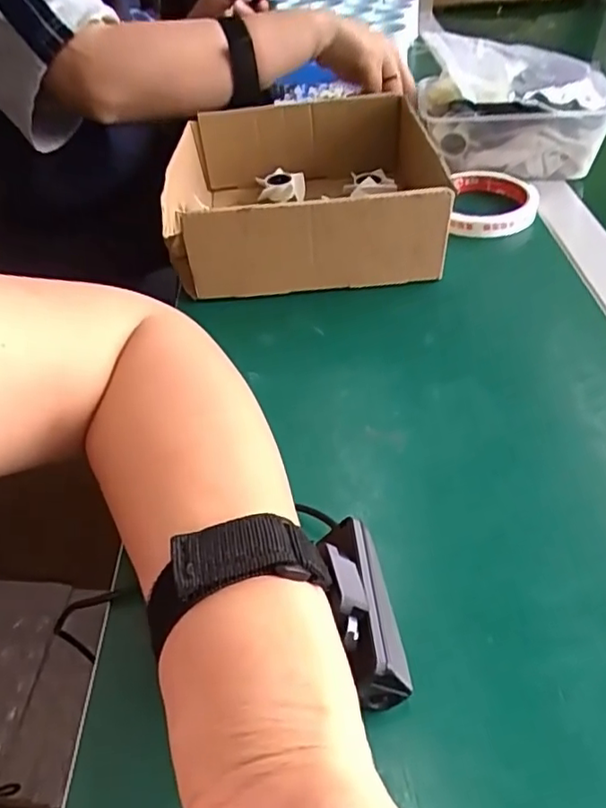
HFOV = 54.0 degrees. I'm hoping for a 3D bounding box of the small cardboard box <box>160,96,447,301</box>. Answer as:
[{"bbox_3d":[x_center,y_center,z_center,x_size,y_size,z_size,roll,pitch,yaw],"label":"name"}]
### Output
[{"bbox_3d":[-0.003,-0.178,0.489,0.207,0.069,0.216,-5,43,1],"label":"small cardboard box"}]

